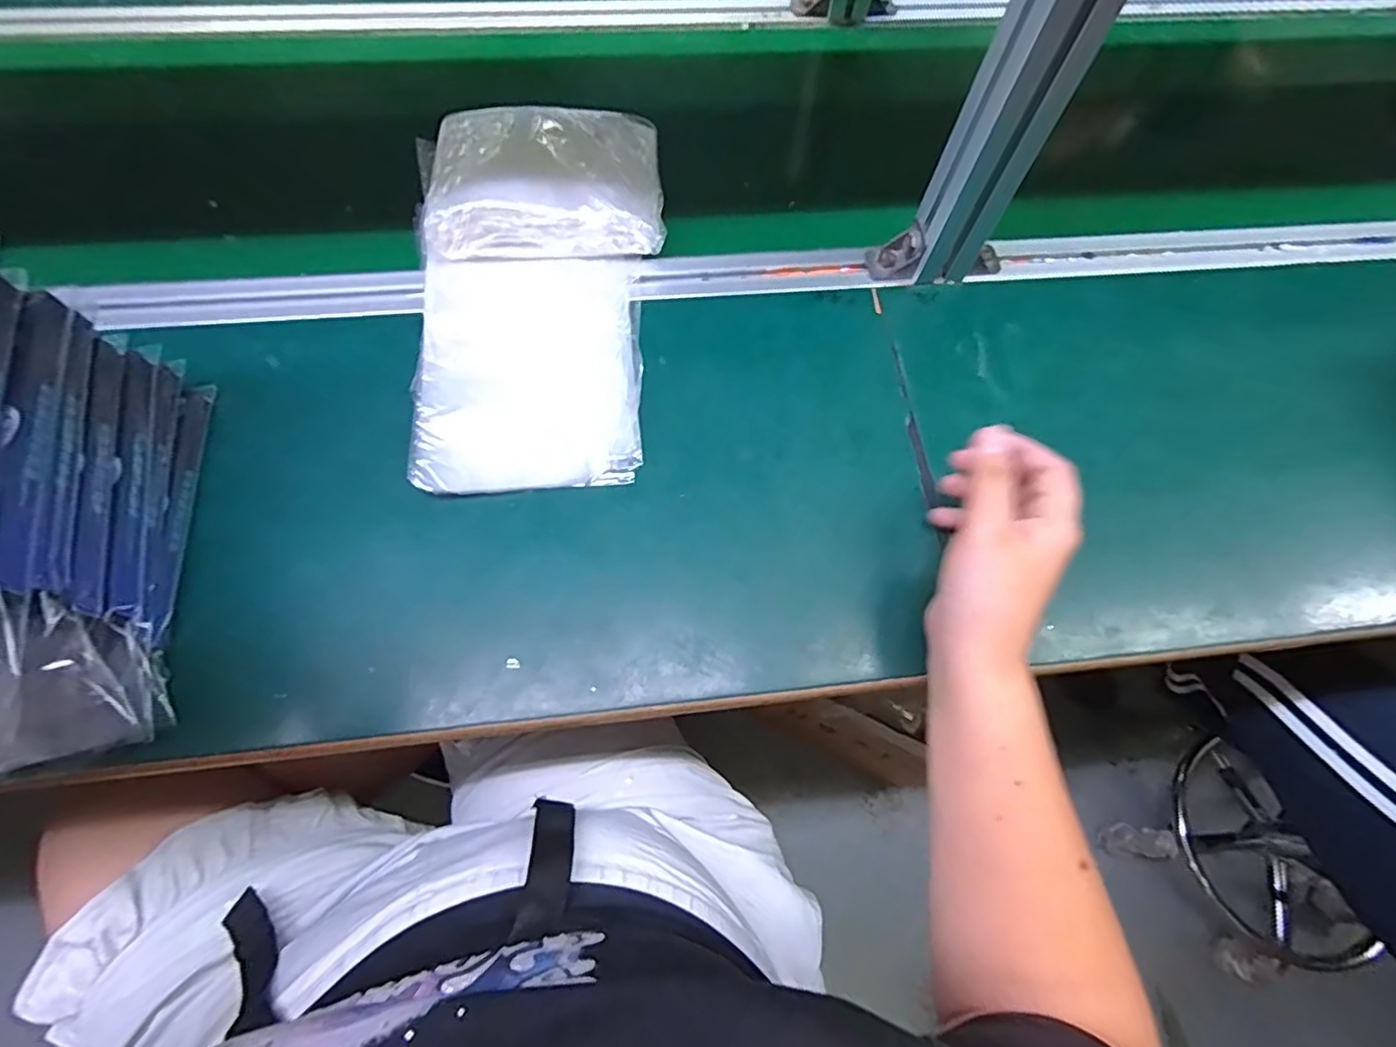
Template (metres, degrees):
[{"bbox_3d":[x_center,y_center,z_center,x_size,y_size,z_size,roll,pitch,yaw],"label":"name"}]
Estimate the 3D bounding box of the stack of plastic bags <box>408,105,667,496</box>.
[{"bbox_3d":[-0.112,-0.175,0.431,0.173,0.061,0.326,-2,66,-3],"label":"stack of plastic bags"}]

